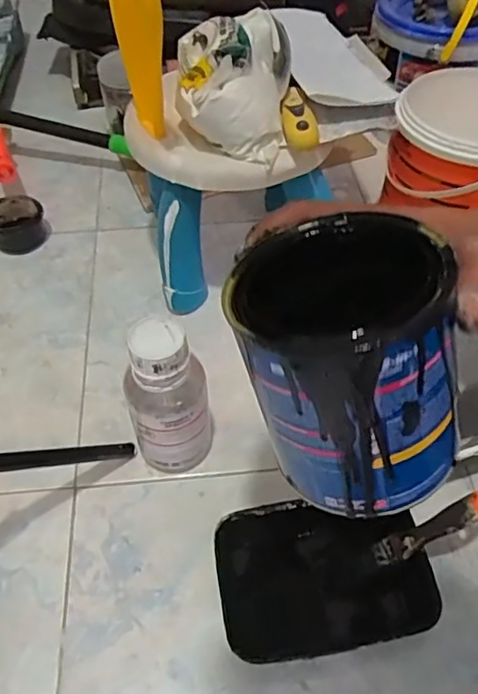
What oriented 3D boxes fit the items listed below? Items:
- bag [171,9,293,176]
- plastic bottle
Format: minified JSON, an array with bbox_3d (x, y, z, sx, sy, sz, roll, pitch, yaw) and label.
[{"bbox_3d":[-0.006,-0.265,0.583,0.114,0.084,0.155,-3,51,-3],"label":"bag"},{"bbox_3d":[-0.065,0.052,0.533,0.070,0.171,0.060,-10,52,-8],"label":"plastic bottle"}]

